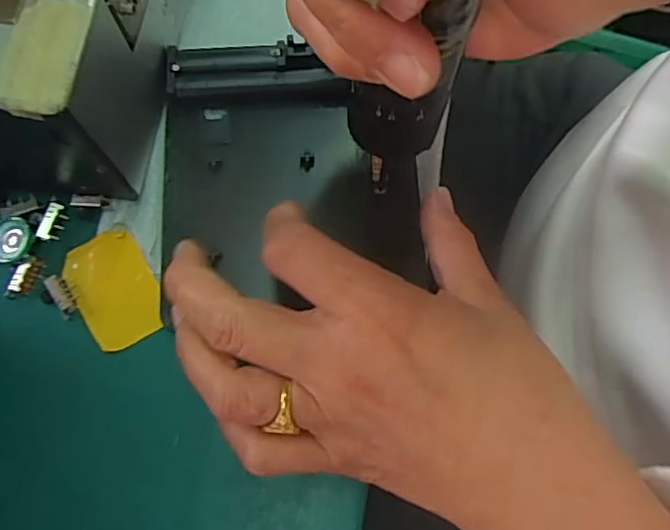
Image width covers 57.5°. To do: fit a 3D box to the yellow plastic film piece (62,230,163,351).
[{"bbox_3d":[-0.093,0.010,0.258,0.033,0.004,0.048,-33,76,-8],"label":"yellow plastic film piece"}]

